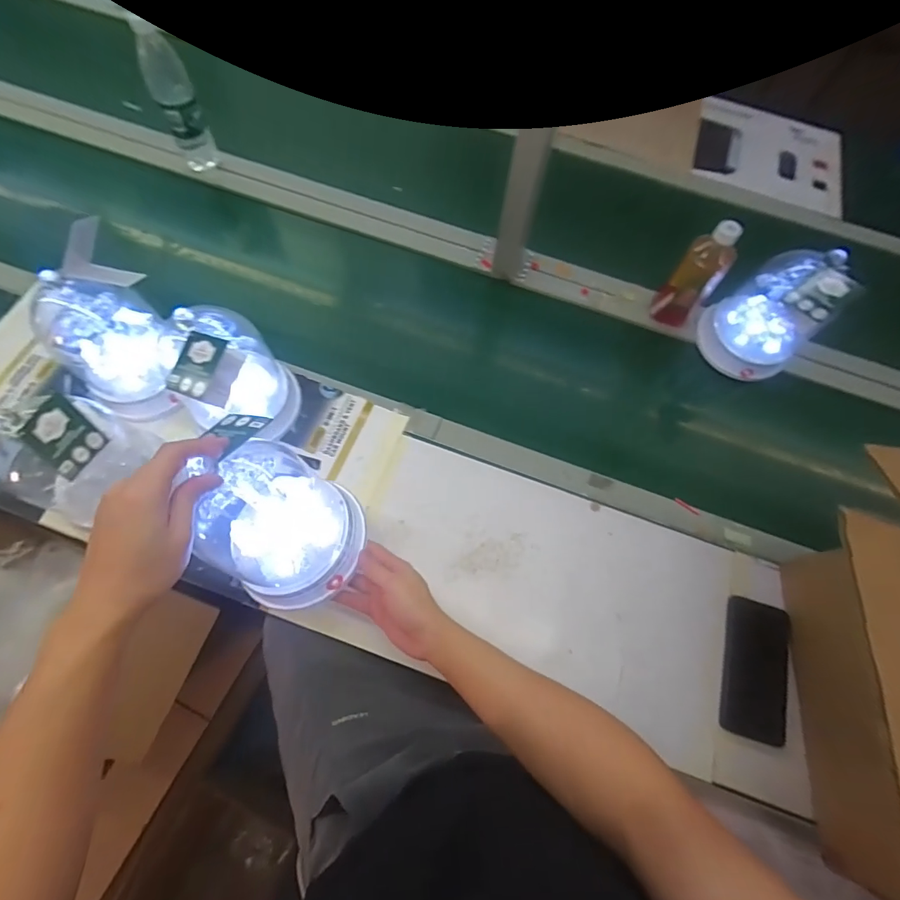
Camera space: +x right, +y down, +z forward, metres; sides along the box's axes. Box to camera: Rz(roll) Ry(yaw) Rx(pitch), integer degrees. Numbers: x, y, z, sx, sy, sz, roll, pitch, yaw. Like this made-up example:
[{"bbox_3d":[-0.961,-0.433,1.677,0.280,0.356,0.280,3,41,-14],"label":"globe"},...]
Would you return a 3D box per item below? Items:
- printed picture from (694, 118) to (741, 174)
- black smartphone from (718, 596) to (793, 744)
[{"bbox_3d":[0.594,-0.673,1.006,0.087,0.008,0.169,21,68,4],"label":"printed picture"},{"bbox_3d":[0.398,0.282,0.585,0.077,0.012,0.164,14,68,2],"label":"black smartphone"}]

